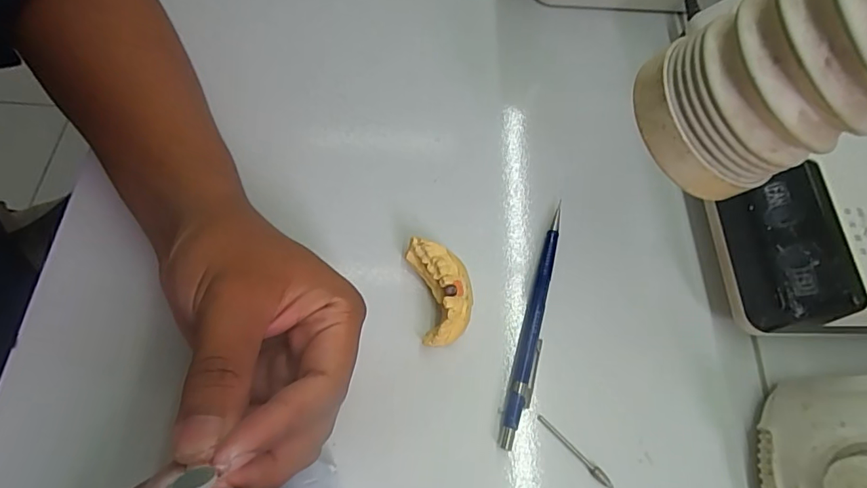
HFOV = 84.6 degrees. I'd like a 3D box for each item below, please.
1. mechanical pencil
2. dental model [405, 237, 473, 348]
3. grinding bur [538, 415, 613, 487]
[{"bbox_3d":[0.056,0.042,0.259,0.012,0.011,0.132,16,67,6],"label":"mechanical pencil"},{"bbox_3d":[0.005,0.025,0.259,0.029,0.022,0.055,-12,67,-6],"label":"dental model"},{"bbox_3d":[0.070,0.103,0.236,0.045,0.004,0.005,42,72,16],"label":"grinding bur"}]

